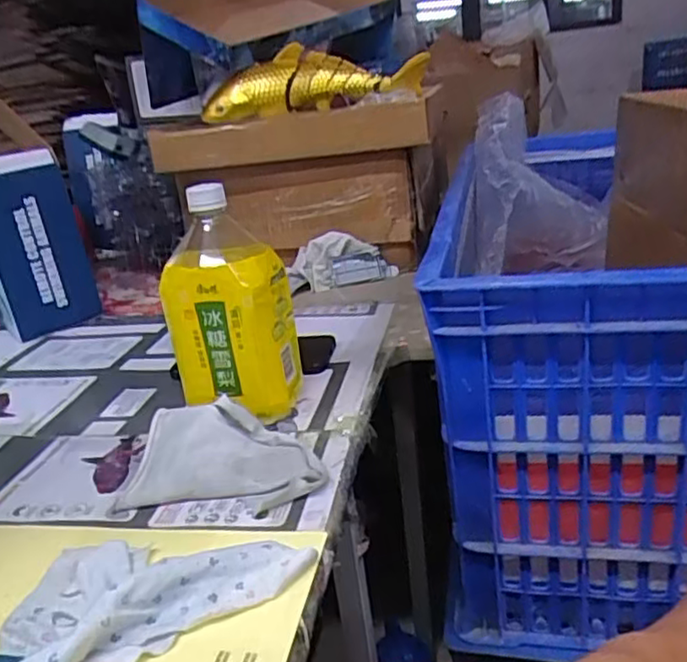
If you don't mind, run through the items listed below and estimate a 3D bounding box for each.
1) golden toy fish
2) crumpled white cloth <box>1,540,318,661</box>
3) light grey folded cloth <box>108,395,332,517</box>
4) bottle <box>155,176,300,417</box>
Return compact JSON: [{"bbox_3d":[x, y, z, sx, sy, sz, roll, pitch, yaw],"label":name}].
[{"bbox_3d":[-0.039,-0.338,0.904,0.306,0.072,0.063,-9,22,-7],"label":"golden toy fish"},{"bbox_3d":[-0.115,0.143,0.399,0.161,0.025,0.110,-18,24,-27],"label":"crumpled white cloth"},{"bbox_3d":[-0.086,0.090,0.498,0.149,0.042,0.091,-1,22,14],"label":"light grey folded cloth"},{"bbox_3d":[-0.094,-0.011,0.566,0.090,0.184,0.078,3,24,24],"label":"bottle"}]

